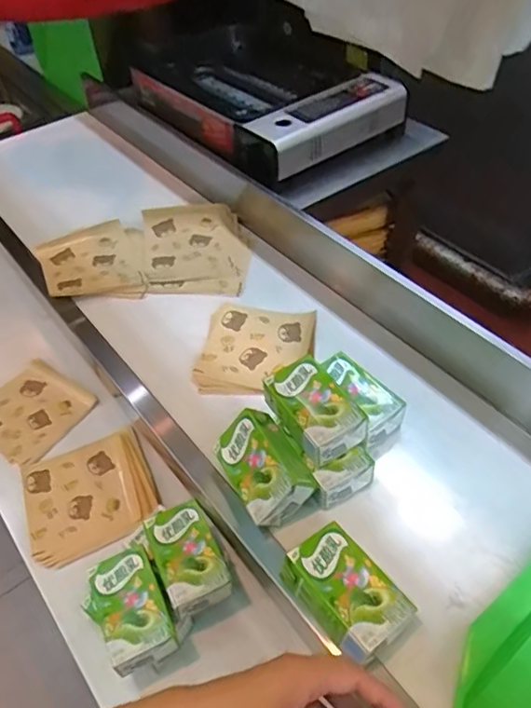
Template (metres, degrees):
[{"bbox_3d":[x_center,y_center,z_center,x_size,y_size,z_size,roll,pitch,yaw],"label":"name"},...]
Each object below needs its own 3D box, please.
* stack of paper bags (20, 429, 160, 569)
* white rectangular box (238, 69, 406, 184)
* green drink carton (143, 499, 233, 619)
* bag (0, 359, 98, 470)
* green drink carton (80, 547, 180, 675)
[{"bbox_3d":[-0.234,0.184,0.758,0.160,0.013,0.161,-21,50,-14],"label":"stack of paper bags"},{"bbox_3d":[0.107,-0.402,0.990,0.312,0.071,0.096,-36,55,-25],"label":"white rectangular box"},{"bbox_3d":[-0.086,0.221,0.627,0.066,0.035,0.107,-21,50,-15],"label":"green drink carton"},{"bbox_3d":[-0.355,0.086,0.859,0.157,0.017,0.145,28,55,26],"label":"bag"},{"bbox_3d":[-0.141,0.267,0.593,0.077,0.040,0.109,-26,51,-19],"label":"green drink carton"}]

